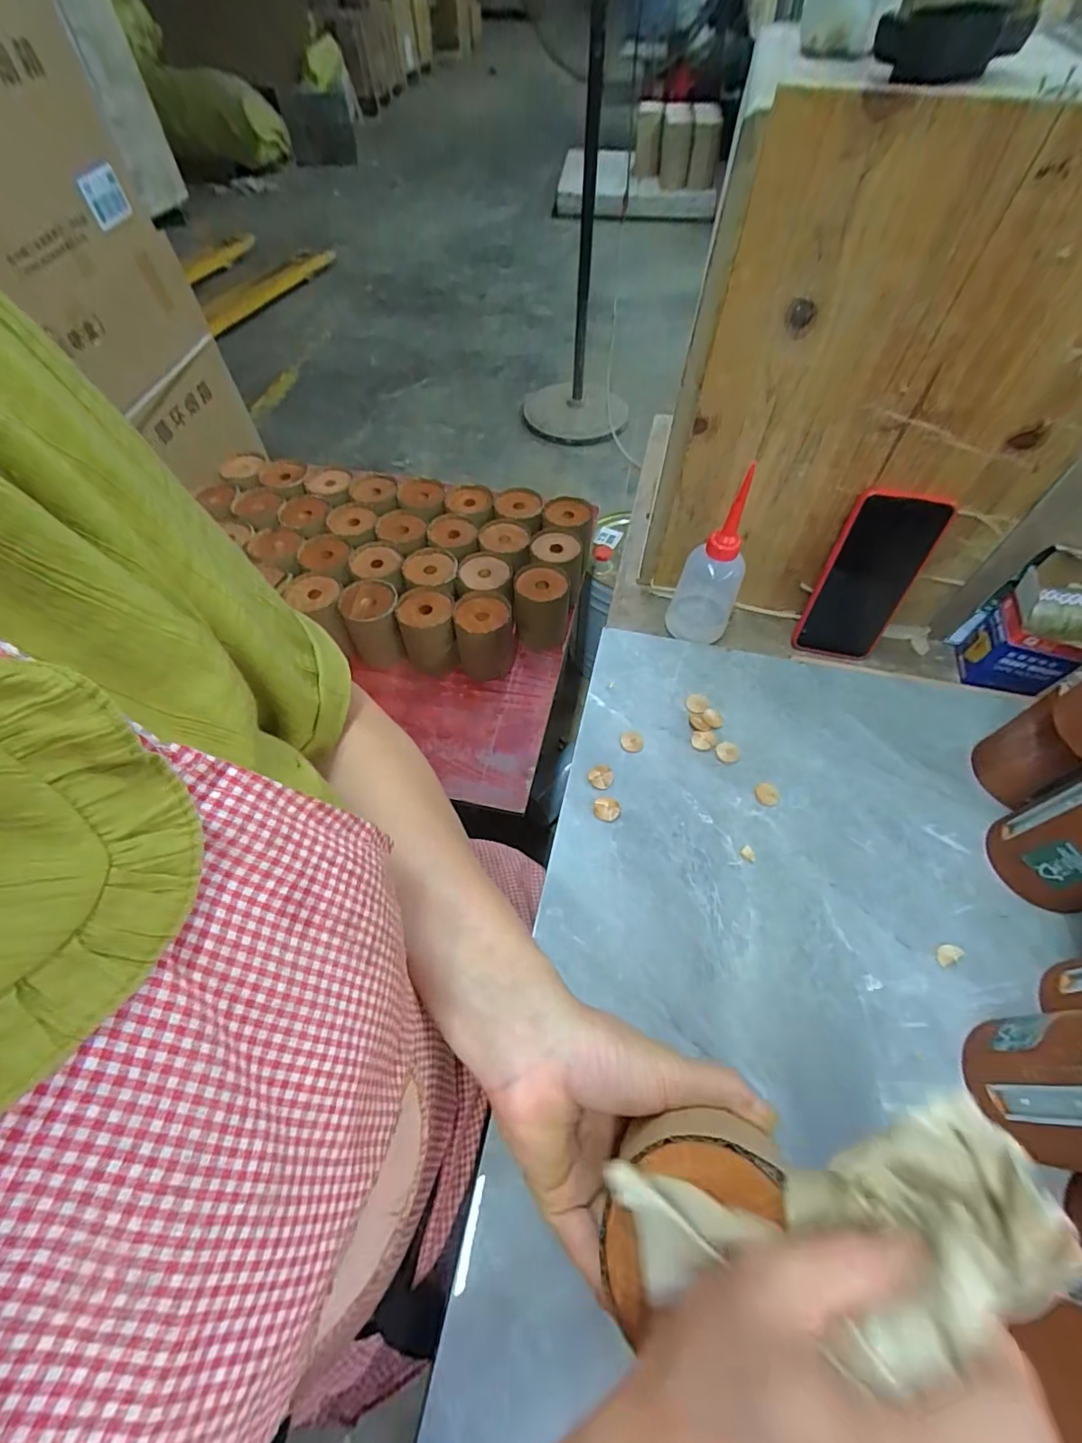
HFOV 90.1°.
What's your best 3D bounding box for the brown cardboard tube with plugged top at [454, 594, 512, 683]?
[{"bbox_3d":[-0.084,-0.129,0.828,0.086,0.107,0.084,0,58,0],"label":"brown cardboard tube with plugged top"}]

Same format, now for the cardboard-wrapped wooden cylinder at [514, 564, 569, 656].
[{"bbox_3d":[0.002,-0.177,0.865,0.087,0.117,0.082,0,58,0],"label":"cardboard-wrapped wooden cylinder"}]

